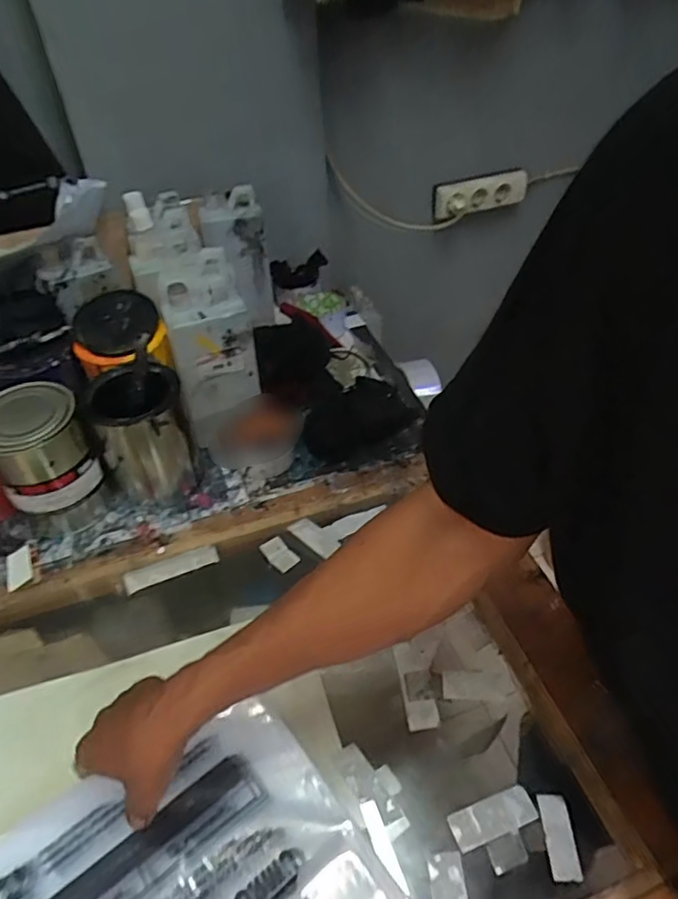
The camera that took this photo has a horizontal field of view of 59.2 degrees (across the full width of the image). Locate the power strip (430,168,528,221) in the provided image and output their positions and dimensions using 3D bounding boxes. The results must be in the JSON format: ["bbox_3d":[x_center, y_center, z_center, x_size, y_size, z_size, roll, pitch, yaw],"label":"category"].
[{"bbox_3d":[0.276,-0.493,1.151,0.207,0.066,0.033,-20,46,-18],"label":"power strip"}]

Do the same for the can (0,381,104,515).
[{"bbox_3d":[-0.338,-0.003,0.670,0.101,0.111,0.100,-1,44,1],"label":"can"}]

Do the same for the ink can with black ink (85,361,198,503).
[{"bbox_3d":[-0.231,-0.012,0.726,0.097,0.152,0.104,-1,44,1],"label":"ink can with black ink"}]

